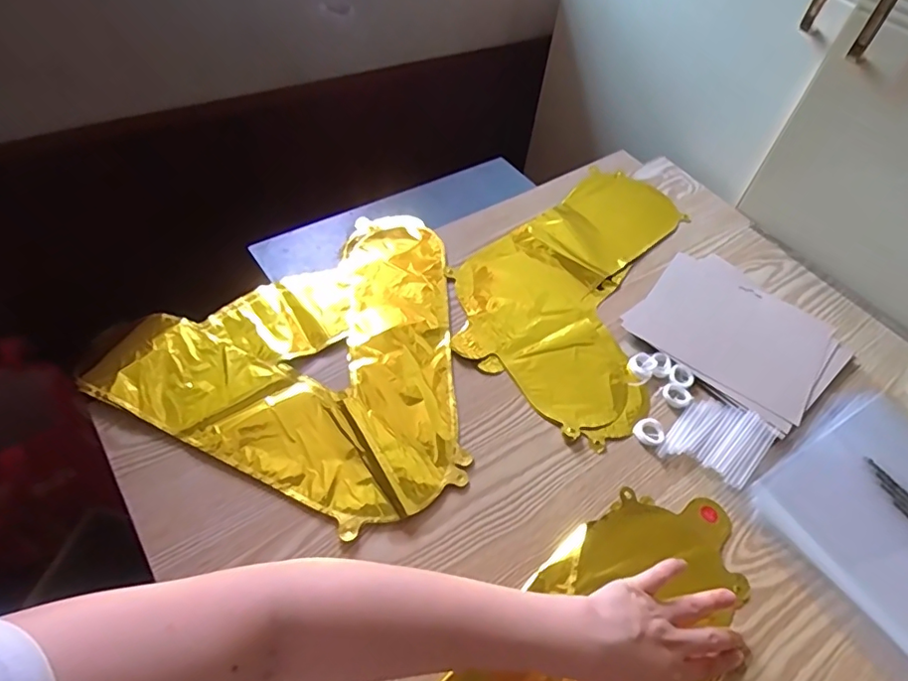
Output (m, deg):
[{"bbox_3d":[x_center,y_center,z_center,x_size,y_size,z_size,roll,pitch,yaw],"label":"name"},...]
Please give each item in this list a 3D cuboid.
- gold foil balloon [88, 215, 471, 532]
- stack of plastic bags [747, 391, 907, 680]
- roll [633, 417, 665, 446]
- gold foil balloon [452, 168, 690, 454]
[{"bbox_3d":[-0.109,-0.013,0.571,0.326,0.015,0.348,25,53,13],"label":"gold foil balloon"},{"bbox_3d":[0.406,0.166,0.495,0.239,0.010,0.212,-27,59,-24],"label":"stack of plastic bags"},{"bbox_3d":[0.187,0.087,0.531,0.028,0.009,0.026,3,51,-4],"label":"roll"},{"bbox_3d":[0.158,-0.080,0.665,0.232,0.008,0.408,28,54,16],"label":"gold foil balloon"}]

